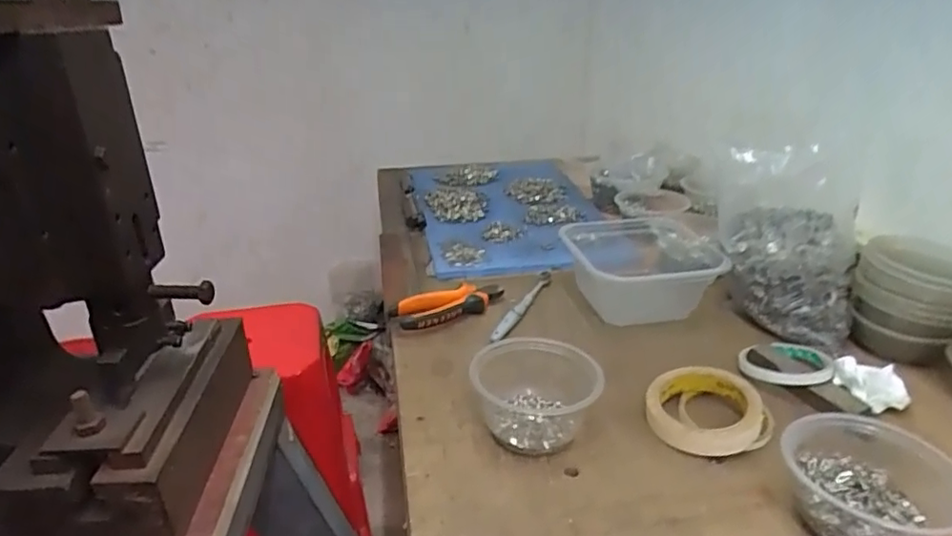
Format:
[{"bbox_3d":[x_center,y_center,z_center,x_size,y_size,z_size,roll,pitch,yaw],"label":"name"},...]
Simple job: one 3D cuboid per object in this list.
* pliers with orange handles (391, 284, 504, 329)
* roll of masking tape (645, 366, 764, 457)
[{"bbox_3d":[-0.032,0.045,0.727,0.143,0.031,0.051,-17,31,-32],"label":"pliers with orange handles"},{"bbox_3d":[0.211,0.131,0.549,0.097,0.029,0.097,0,26,0],"label":"roll of masking tape"}]

